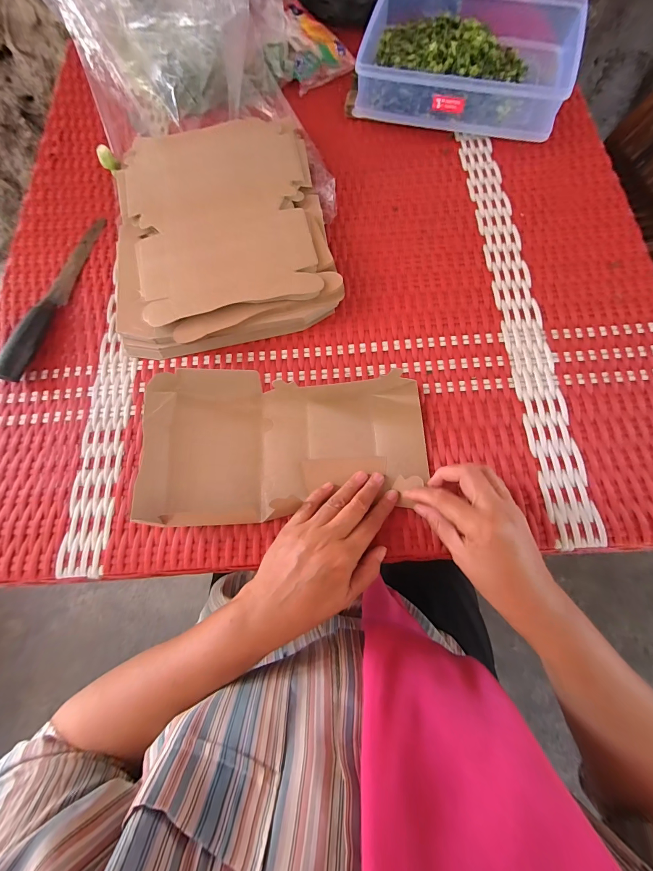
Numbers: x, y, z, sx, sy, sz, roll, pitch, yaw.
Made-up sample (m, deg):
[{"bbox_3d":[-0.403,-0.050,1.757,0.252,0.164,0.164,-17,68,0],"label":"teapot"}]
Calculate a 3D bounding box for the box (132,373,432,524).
[{"bbox_3d":[-0.038,0.004,0.335,0.272,0.041,0.153,-3,72,1],"label":"box"}]

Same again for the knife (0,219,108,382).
[{"bbox_3d":[-0.329,-0.177,0.403,0.030,0.021,0.241,10,73,5],"label":"knife"}]

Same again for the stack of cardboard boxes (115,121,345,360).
[{"bbox_3d":[-0.136,-0.265,0.417,0.250,0.041,0.327,-12,72,-2],"label":"stack of cardboard boxes"}]

